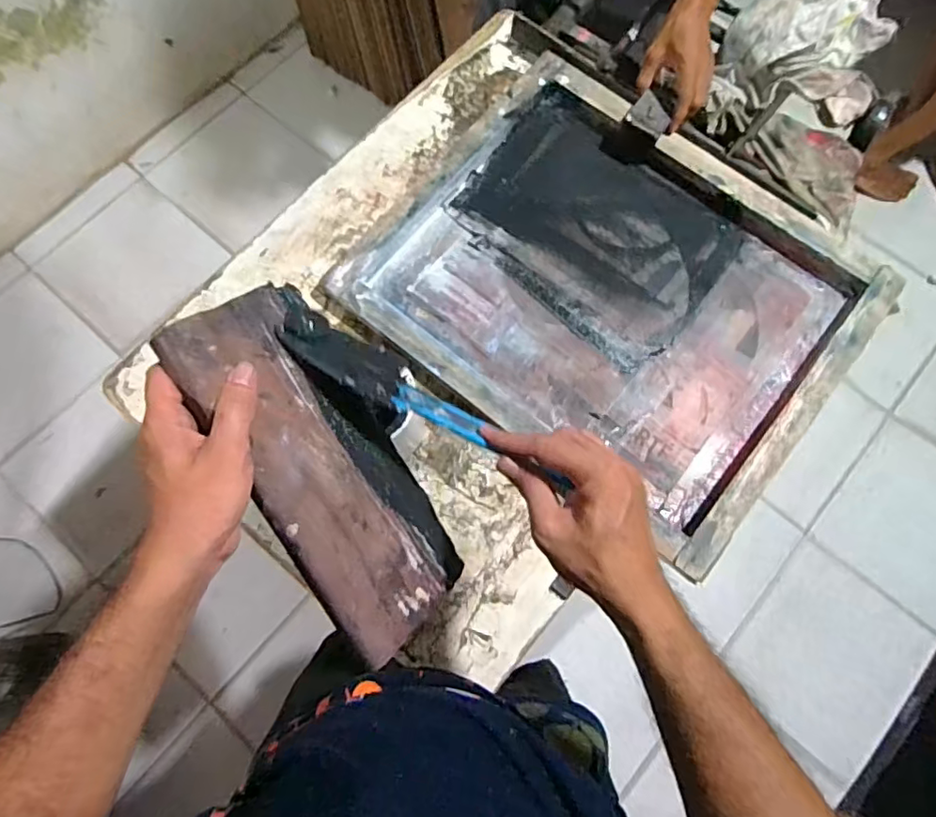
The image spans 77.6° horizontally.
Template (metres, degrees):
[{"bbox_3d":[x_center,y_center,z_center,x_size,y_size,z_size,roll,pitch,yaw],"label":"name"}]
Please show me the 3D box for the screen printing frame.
[{"bbox_3d":[0.172,-0.159,0.747,0.585,0.044,0.476,38,78,10],"label":"screen printing frame"}]

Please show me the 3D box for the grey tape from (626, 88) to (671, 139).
[{"bbox_3d":[0.243,-0.390,0.776,0.053,0.010,0.050,31,76,-11],"label":"grey tape"}]

